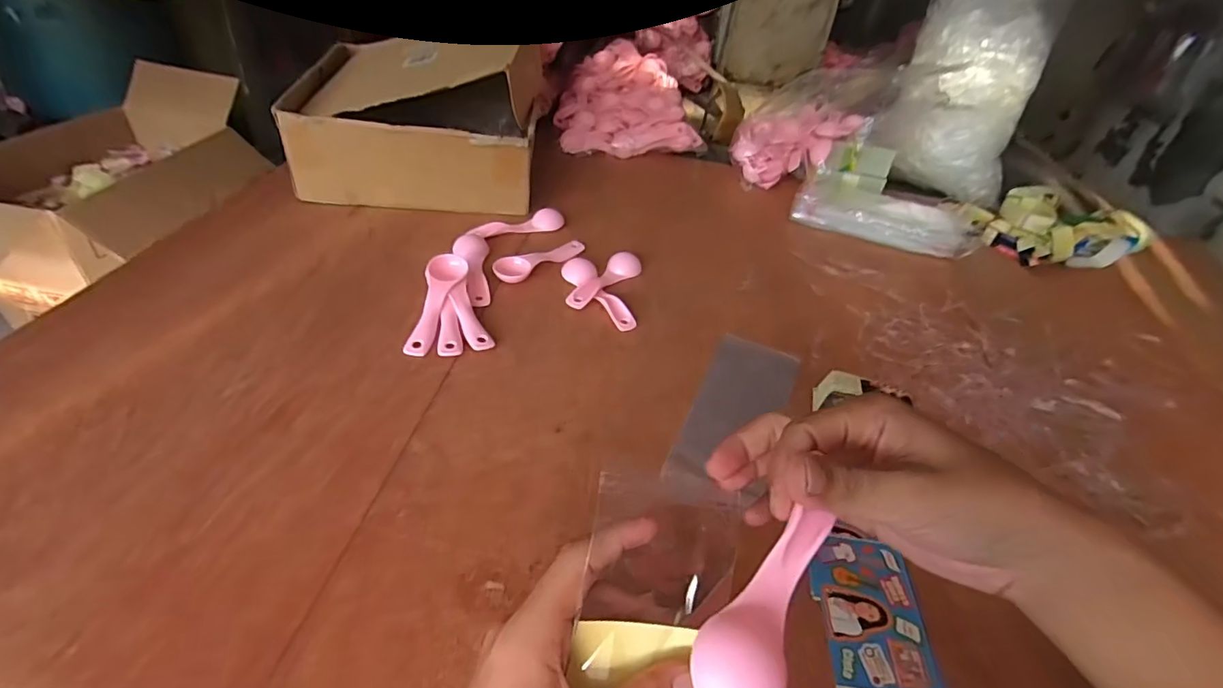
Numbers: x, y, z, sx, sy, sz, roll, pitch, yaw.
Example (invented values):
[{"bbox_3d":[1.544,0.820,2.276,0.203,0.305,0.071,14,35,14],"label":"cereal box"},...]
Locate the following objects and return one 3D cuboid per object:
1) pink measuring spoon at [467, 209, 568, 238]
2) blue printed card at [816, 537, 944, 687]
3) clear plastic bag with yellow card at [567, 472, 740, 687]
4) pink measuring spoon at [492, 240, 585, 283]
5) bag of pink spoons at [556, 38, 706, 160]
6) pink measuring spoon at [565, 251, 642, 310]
[{"bbox_3d":[-0.105,-0.135,0.609,0.108,0.011,0.033,-14,44,-25],"label":"pink measuring spoon"},{"bbox_3d":[0.154,0.158,0.320,0.059,0.006,0.088,8,39,1],"label":"blue printed card"},{"bbox_3d":[0.014,0.145,0.229,0.074,0.018,0.170,13,80,-16],"label":"clear plastic bag with yellow card"},{"bbox_3d":[-0.069,-0.088,0.552,0.109,0.014,0.026,-28,51,-36],"label":"pink measuring spoon"},{"bbox_3d":[0.024,-0.398,0.885,0.215,0.095,0.306,4,39,-5],"label":"bag of pink spoons"},{"bbox_3d":[-0.006,-0.065,0.540,0.032,0.011,0.108,26,42,21],"label":"pink measuring spoon"}]

